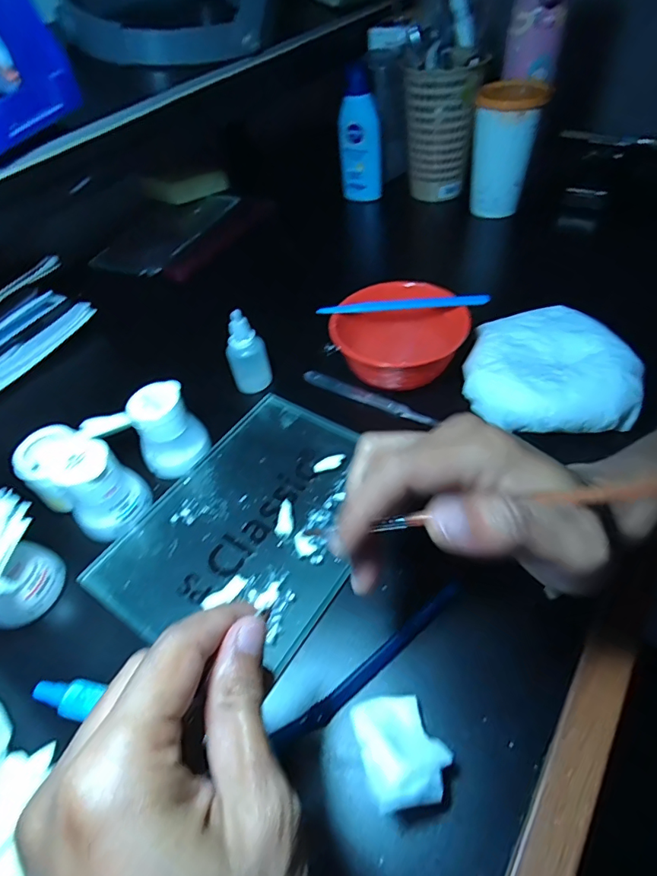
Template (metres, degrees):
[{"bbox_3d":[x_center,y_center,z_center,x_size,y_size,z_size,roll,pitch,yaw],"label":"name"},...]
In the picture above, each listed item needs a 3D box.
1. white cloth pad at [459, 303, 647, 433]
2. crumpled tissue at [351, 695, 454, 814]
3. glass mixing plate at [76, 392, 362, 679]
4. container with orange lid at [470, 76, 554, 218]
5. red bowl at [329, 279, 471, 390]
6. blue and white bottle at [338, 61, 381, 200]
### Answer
[{"bbox_3d":[0.171,-0.056,0.376,0.119,0.040,0.110,2,50,7],"label":"white cloth pad"},{"bbox_3d":[0.036,0.150,0.232,0.038,0.035,0.046,-17,50,-8],"label":"crumpled tissue"},{"bbox_3d":[-0.049,0.055,0.335,0.148,0.010,0.199,26,57,25],"label":"glass mixing plate"},{"bbox_3d":[0.205,-0.337,0.561,0.070,0.124,0.070,16,54,19],"label":"container with orange lid"},{"bbox_3d":[0.059,-0.081,0.411,0.109,0.057,0.099,-24,52,-14],"label":"red bowl"},{"bbox_3d":[0.041,-0.382,0.607,0.048,0.143,0.036,-14,50,-6],"label":"blue and white bottle"}]

